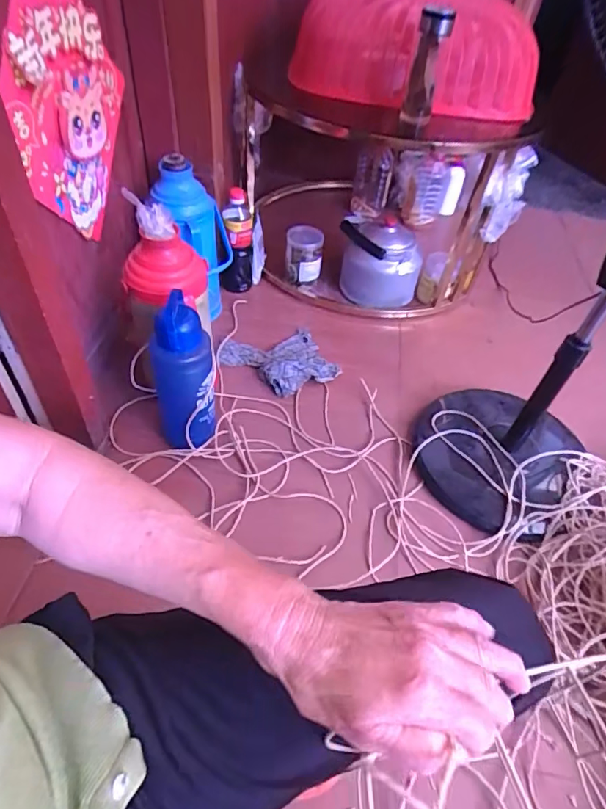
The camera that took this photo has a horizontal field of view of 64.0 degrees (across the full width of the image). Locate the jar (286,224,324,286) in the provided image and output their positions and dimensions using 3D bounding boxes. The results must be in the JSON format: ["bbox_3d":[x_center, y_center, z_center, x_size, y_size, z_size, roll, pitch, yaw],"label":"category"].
[{"bbox_3d":[0.003,-0.400,1.324,0.098,0.154,0.082,3,48,-4],"label":"jar"}]

